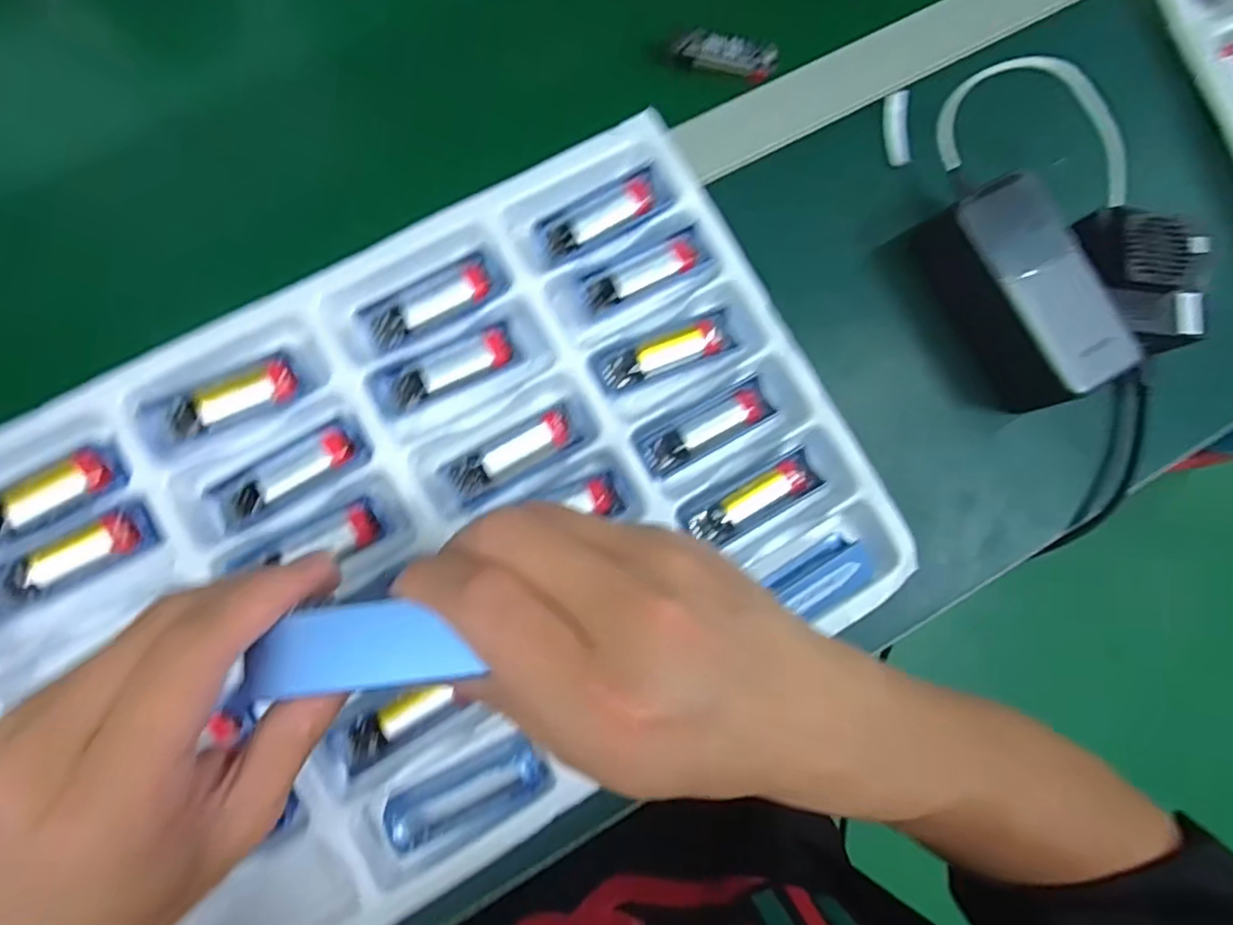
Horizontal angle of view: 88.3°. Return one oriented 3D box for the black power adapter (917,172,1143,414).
[{"bbox_3d":[0.236,-0.098,0.374,0.056,0.053,0.129,-31,88,-9],"label":"black power adapter"}]

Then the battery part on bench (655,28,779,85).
[{"bbox_3d":[0.064,-0.258,0.401,0.072,0.014,0.017,8,83,-6],"label":"battery part on bench"}]

